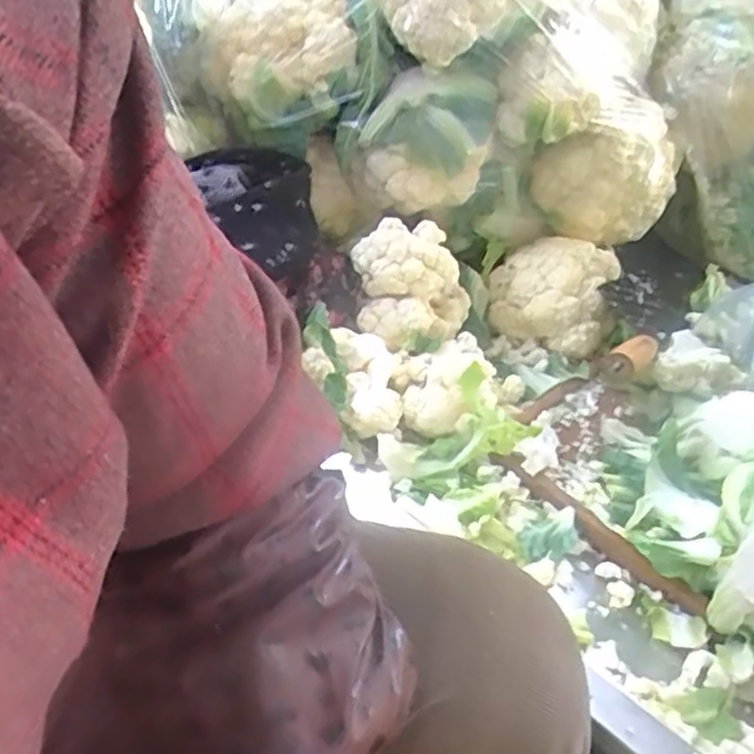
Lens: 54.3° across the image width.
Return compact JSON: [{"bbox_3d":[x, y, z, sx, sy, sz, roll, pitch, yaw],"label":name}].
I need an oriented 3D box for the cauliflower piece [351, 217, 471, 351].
[{"bbox_3d":[0.038,-0.088,0.714,0.119,0.093,0.094,-2,44,-8],"label":"cauliflower piece"}]

